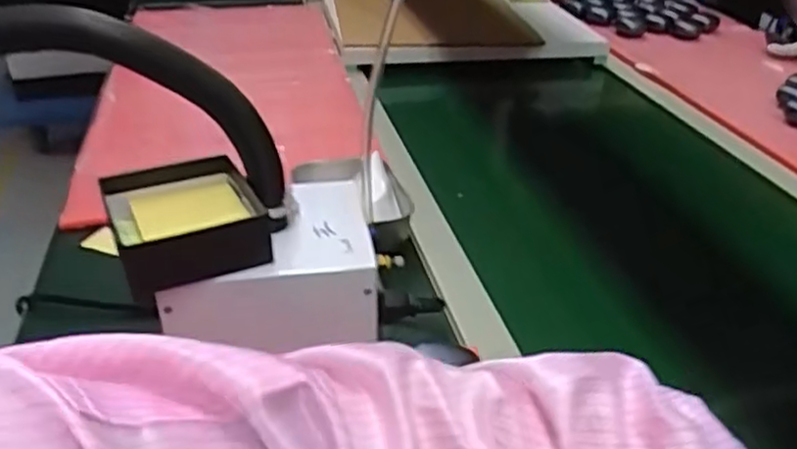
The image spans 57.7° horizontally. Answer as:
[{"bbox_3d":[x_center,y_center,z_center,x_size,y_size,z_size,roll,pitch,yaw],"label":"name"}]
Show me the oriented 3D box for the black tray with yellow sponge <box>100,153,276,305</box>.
[{"bbox_3d":[-0.152,-0.002,0.521,0.115,0.043,0.114,-14,34,-23],"label":"black tray with yellow sponge"}]

